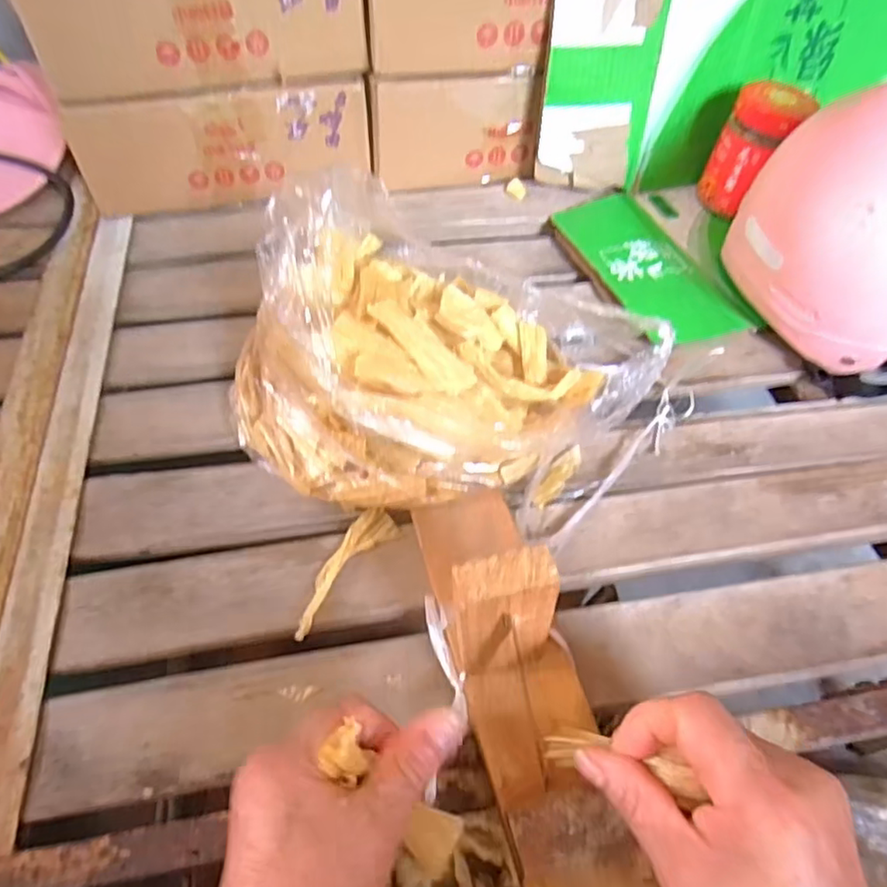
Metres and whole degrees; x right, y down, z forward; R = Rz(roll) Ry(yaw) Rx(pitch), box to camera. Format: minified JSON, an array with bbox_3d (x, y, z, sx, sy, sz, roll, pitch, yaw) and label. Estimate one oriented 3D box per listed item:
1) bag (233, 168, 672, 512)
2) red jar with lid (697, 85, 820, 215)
[{"bbox_3d":[-0.003,-0.054,0.383,0.237,0.172,0.185,27,57,17],"label":"bag"},{"bbox_3d":[0.293,-0.273,0.582,0.063,0.100,0.060,3,54,-4],"label":"red jar with lid"}]

